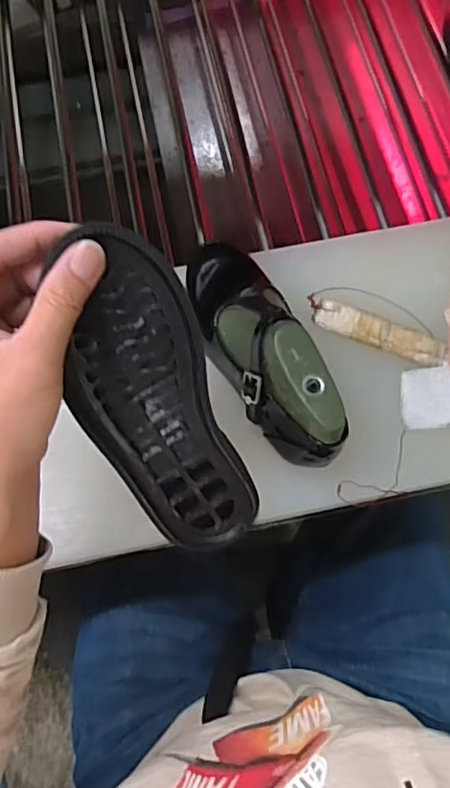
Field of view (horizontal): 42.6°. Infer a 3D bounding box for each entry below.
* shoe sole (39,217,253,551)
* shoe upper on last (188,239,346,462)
[{"bbox_3d":[-0.044,0.009,0.353,0.081,0.012,0.215,-20,115,-5],"label":"shoe sole"},{"bbox_3d":[0.026,-0.043,0.452,0.065,0.074,0.209,-24,71,-6],"label":"shoe upper on last"}]

